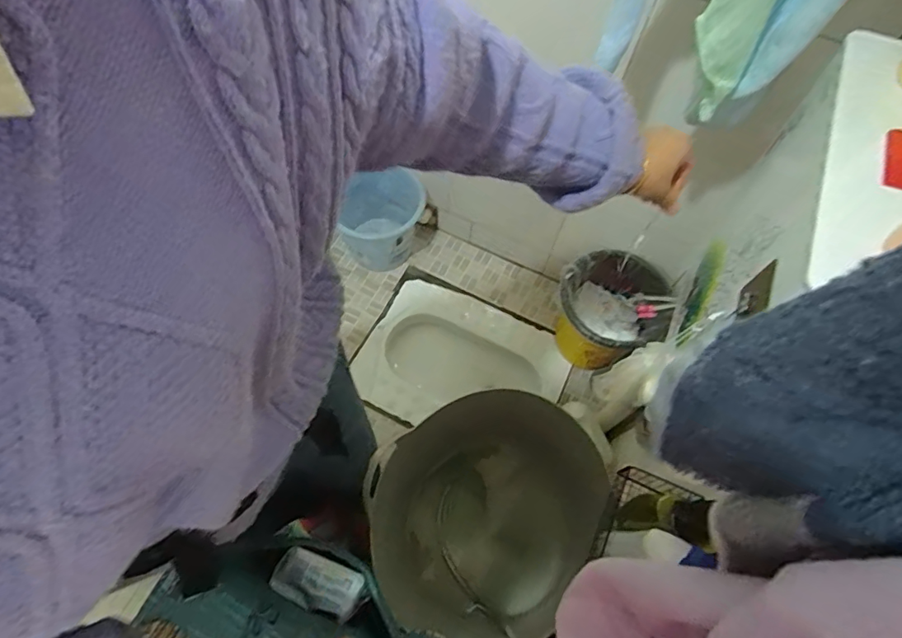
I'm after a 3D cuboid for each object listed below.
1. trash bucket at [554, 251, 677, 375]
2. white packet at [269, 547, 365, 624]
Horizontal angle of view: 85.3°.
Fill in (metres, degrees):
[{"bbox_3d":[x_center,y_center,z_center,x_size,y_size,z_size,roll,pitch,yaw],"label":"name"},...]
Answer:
[{"bbox_3d":[0.376,-0.005,1.252,0.235,0.289,0.222,1,66,-2],"label":"trash bucket"},{"bbox_3d":[-0.169,0.332,0.620,0.110,0.007,0.054,21,66,7],"label":"white packet"}]

